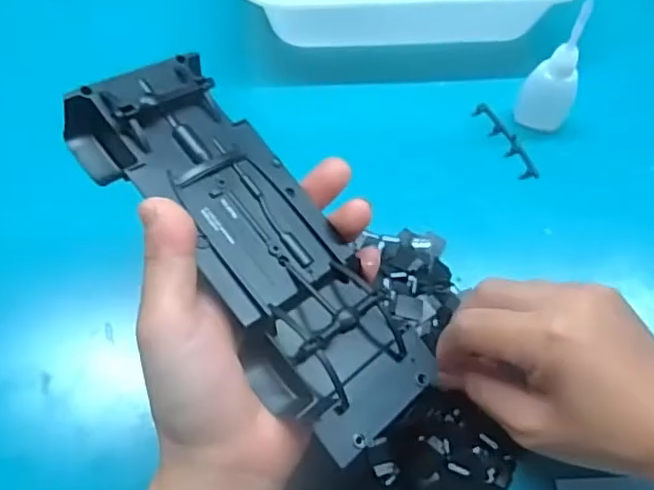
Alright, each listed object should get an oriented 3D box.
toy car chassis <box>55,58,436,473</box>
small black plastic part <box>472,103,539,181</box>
[{"bbox_3d":[-0.032,-0.001,0.275,0.073,0.035,0.194,-34,84,-37],"label":"toy car chassis"},{"bbox_3d":[0.126,-0.074,0.433,0.015,0.004,0.069,-23,66,-13],"label":"small black plastic part"}]

